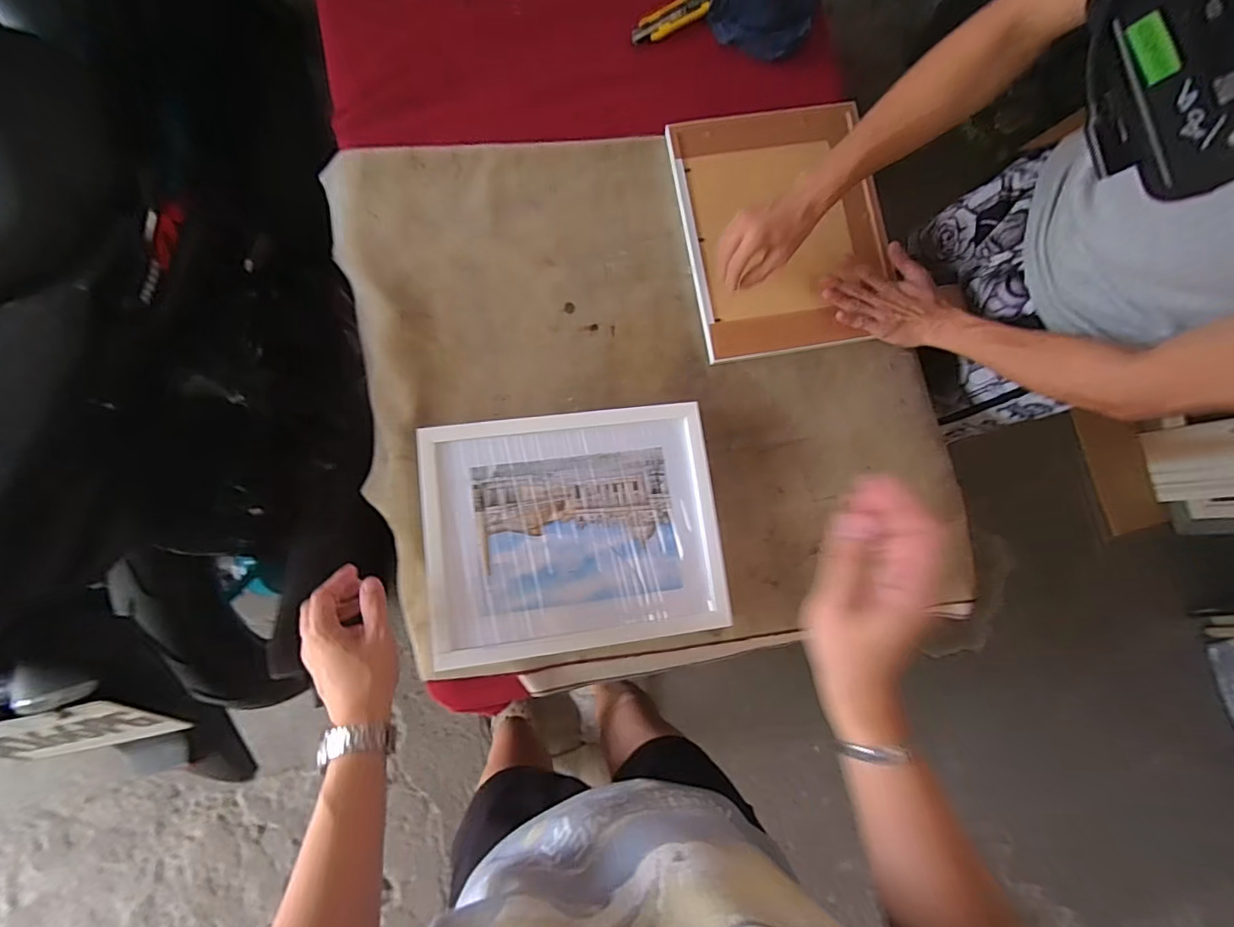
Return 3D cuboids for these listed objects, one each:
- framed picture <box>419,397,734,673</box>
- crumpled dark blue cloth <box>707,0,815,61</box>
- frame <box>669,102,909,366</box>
[{"bbox_3d":[-0.049,0.077,0.630,0.322,0.051,0.266,-7,84,-7],"label":"framed picture"},{"bbox_3d":[0.202,-0.623,0.746,0.145,0.045,0.123,9,82,-5],"label":"crumpled dark blue cloth"},{"bbox_3d":[0.220,-0.308,0.708,0.256,0.030,0.317,-10,85,-1],"label":"frame"}]

